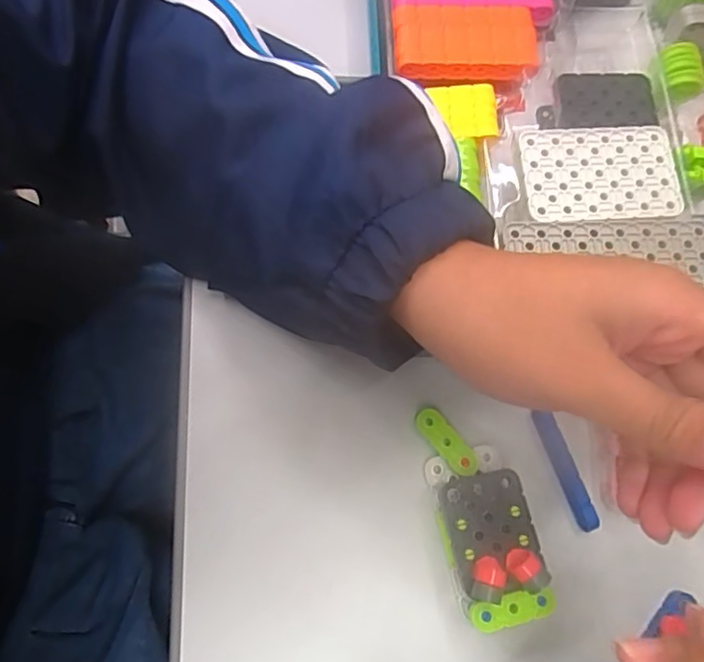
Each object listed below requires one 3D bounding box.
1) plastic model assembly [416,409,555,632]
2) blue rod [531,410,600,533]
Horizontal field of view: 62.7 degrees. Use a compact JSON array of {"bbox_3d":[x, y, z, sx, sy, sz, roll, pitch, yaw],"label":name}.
[{"bbox_3d":[0.058,0.081,0.264,0.038,0.034,0.094,-13,73,-4],"label":"plastic model assembly"},{"bbox_3d":[0.104,0.068,0.283,0.009,0.011,0.058,-20,73,-6],"label":"blue rod"}]

